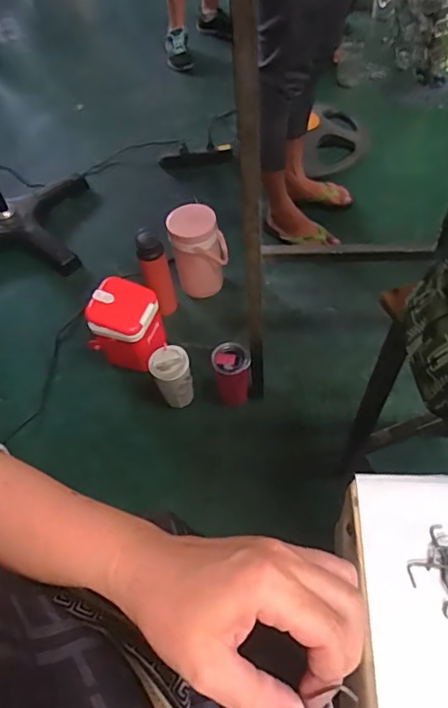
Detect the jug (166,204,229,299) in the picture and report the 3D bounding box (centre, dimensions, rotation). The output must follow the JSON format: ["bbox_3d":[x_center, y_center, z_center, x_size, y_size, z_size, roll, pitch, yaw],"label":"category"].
[{"bbox_3d":[-0.067,-0.277,1.514,0.155,0.244,0.129,-9,55,-1],"label":"jug"}]

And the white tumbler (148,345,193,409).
[{"bbox_3d":[-0.129,0.059,1.332,0.093,0.153,0.086,-3,55,4],"label":"white tumbler"}]

